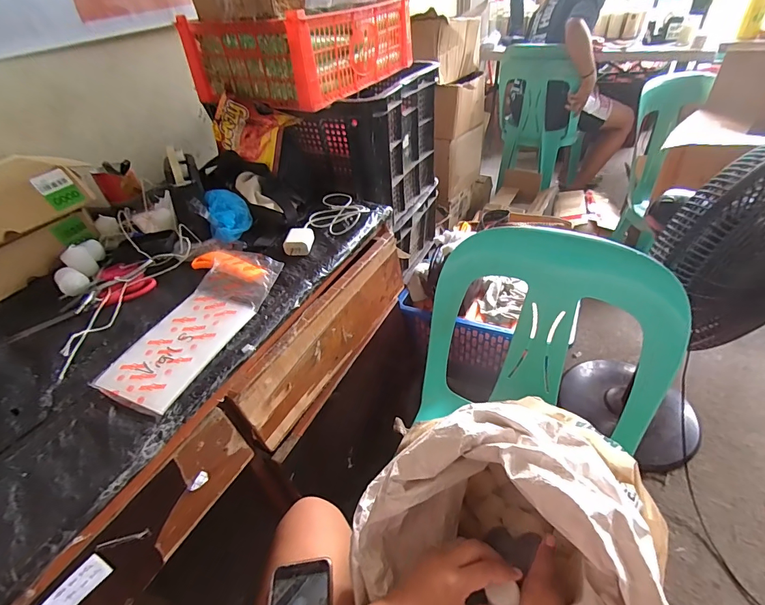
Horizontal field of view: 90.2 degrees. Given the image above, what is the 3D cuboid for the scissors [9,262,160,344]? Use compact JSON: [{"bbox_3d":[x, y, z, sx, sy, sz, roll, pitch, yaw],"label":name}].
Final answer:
[{"bbox_3d":[-0.469,0.000,0.599,0.110,0.021,0.187,22,50,29],"label":"scissors"}]

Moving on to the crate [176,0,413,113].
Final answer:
[{"bbox_3d":[-0.166,-0.576,0.861,0.314,0.139,0.426,18,48,26],"label":"crate"}]

